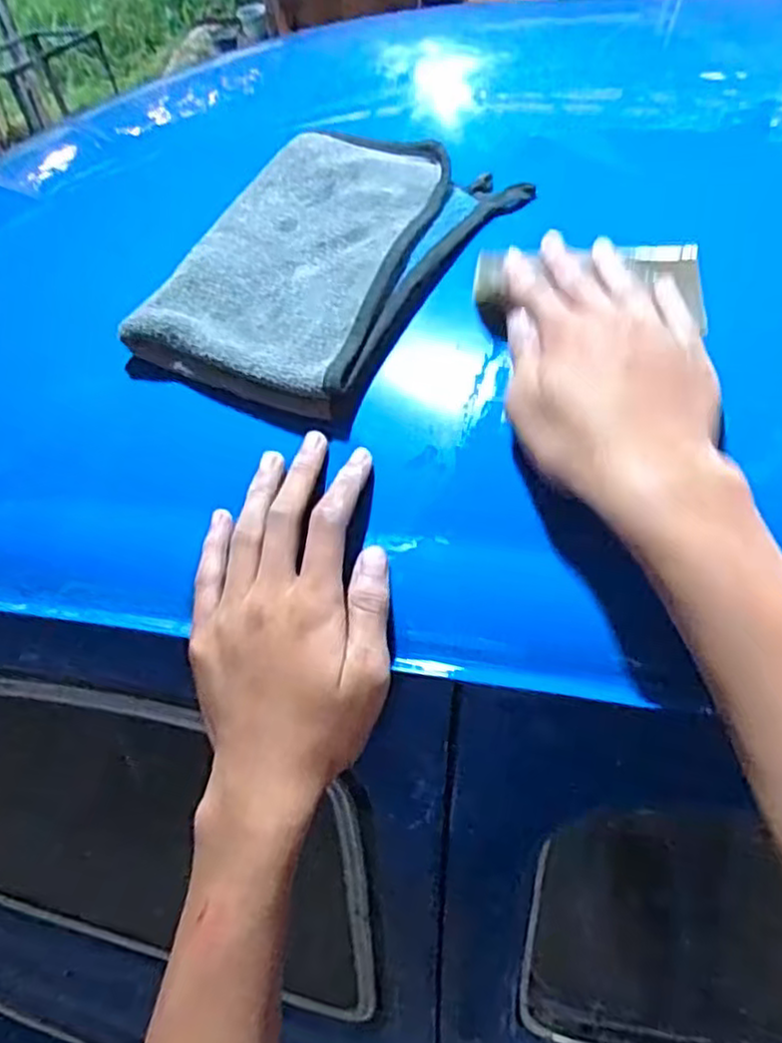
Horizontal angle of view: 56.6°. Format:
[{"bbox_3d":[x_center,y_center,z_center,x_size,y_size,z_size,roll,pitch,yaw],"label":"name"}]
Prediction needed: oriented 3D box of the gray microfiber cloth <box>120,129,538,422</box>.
[{"bbox_3d":[-0.040,-0.154,0.420,0.149,0.022,0.197,23,67,21],"label":"gray microfiber cloth"}]

